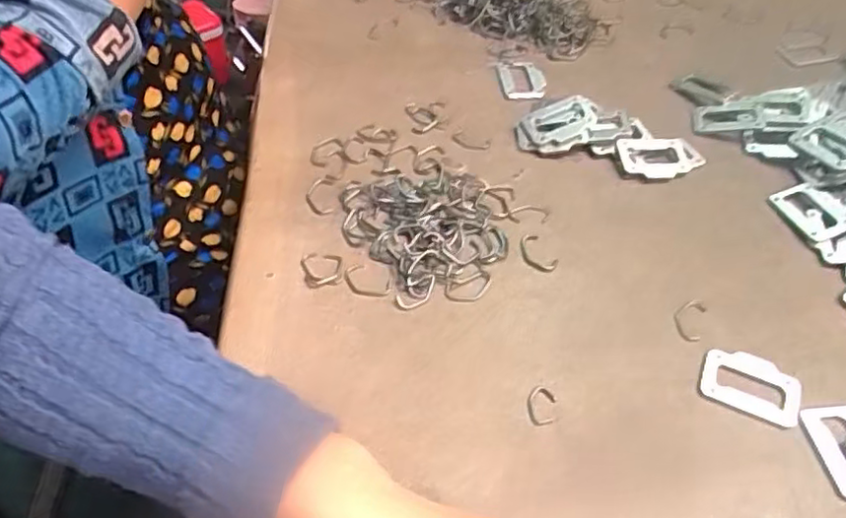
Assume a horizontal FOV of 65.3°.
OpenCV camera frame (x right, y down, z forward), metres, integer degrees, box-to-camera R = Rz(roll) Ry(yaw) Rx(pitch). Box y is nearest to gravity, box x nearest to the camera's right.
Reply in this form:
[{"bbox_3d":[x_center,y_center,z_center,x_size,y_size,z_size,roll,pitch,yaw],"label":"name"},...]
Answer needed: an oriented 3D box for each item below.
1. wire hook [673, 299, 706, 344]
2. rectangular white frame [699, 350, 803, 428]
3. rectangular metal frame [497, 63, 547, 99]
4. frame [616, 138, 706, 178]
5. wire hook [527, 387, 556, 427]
[{"bbox_3d":[0.164,0.038,0.407,0.017,0.004,0.031,20,51,14],"label":"wire hook"},{"bbox_3d":[0.189,0.072,0.378,0.054,0.004,0.040,19,51,14],"label":"rectangular white frame"},{"bbox_3d":[0.084,-0.153,0.563,0.038,0.004,0.054,-1,49,-3],"label":"rectangular metal frame"},{"bbox_3d":[0.183,-0.078,0.504,0.064,0.011,0.038,-8,50,-10],"label":"frame"},{"bbox_3d":[0.066,0.082,0.367,0.016,0.004,0.023,12,49,8],"label":"wire hook"}]

